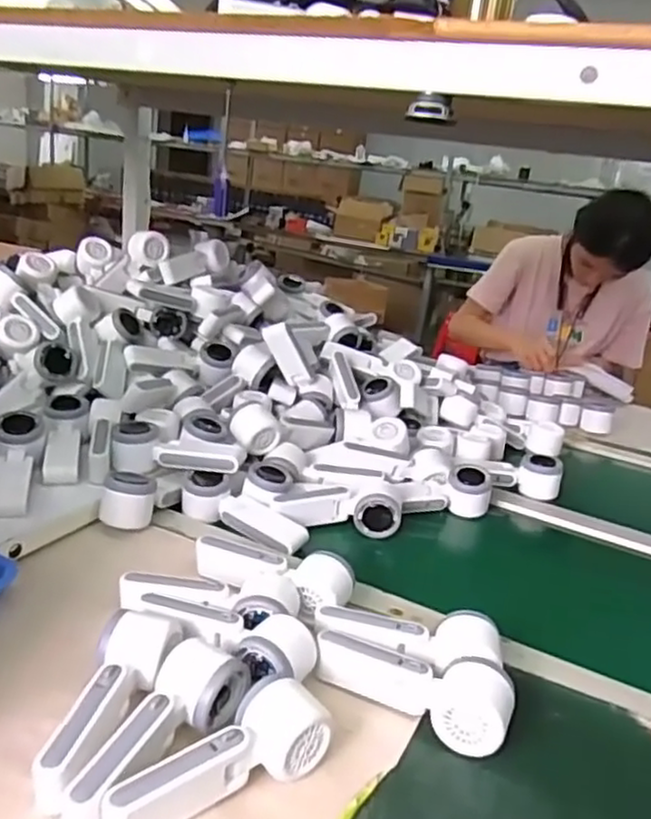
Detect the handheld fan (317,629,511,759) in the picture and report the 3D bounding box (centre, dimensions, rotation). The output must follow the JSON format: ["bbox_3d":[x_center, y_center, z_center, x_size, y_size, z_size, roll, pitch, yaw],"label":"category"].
[{"bbox_3d":[0.073,0.228,0.585,0.165,0.054,0.057,19,22,31],"label":"handheld fan"}]

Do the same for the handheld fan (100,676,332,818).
[{"bbox_3d":[-0.077,0.246,0.487,0.160,0.053,0.053,-6,23,-35],"label":"handheld fan"}]

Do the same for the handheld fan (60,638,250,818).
[{"bbox_3d":[-0.122,0.234,0.500,0.055,0.057,0.154,16,20,24],"label":"handheld fan"}]

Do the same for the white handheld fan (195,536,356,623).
[{"bbox_3d":[-0.053,0.169,0.712,0.168,0.059,0.065,19,22,31],"label":"white handheld fan"}]

